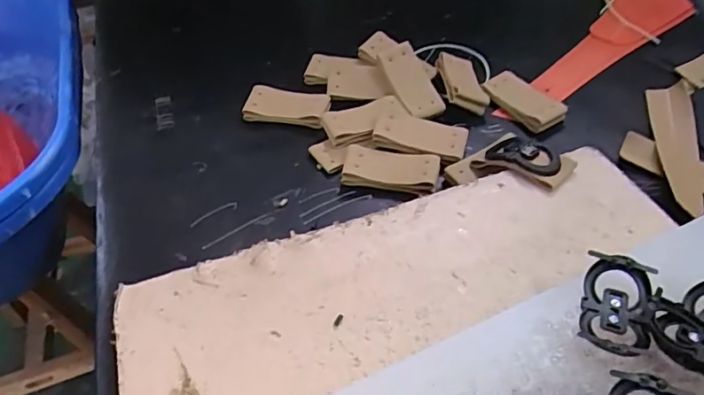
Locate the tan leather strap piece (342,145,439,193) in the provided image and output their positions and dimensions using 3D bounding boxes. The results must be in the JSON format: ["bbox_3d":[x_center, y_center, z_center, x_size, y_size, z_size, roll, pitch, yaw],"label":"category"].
[{"bbox_3d":[0.026,-0.018,0.353,0.062,0.012,0.029,9,49,13],"label":"tan leather strap piece"}]

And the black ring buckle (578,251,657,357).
[{"bbox_3d":[0.114,0.048,0.225,0.027,0.014,0.048,14,50,18],"label":"black ring buckle"}]

